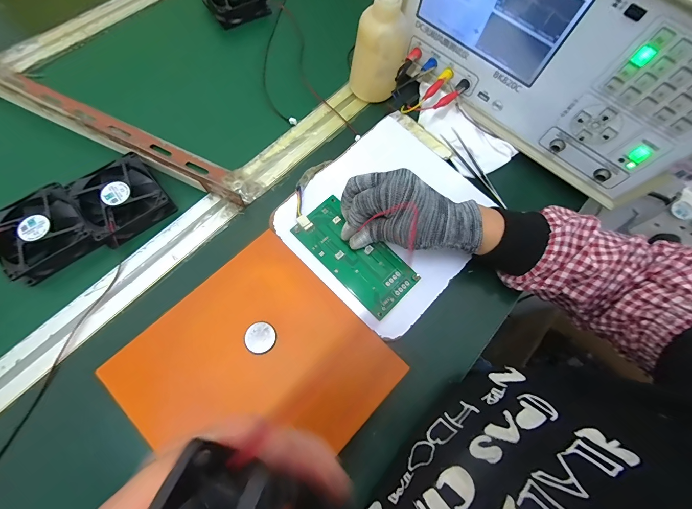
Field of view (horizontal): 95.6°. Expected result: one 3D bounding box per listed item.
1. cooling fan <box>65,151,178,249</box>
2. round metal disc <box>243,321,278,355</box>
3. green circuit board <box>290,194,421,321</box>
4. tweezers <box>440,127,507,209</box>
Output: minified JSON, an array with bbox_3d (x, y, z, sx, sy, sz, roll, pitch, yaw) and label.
[{"bbox_3d":[-0.244,-0.061,0.344,0.078,0.023,0.083,-39,76,-16],"label":"cooling fan"},{"bbox_3d":[-0.081,0.079,0.297,0.028,0.007,0.029,1,69,-3],"label":"round metal disc"},{"bbox_3d":[0.009,0.000,0.335,0.133,0.006,0.064,42,74,8],"label":"green circuit board"},{"bbox_3d":[0.162,-0.108,0.391,0.018,0.008,0.121,-29,73,-14],"label":"tweezers"}]

